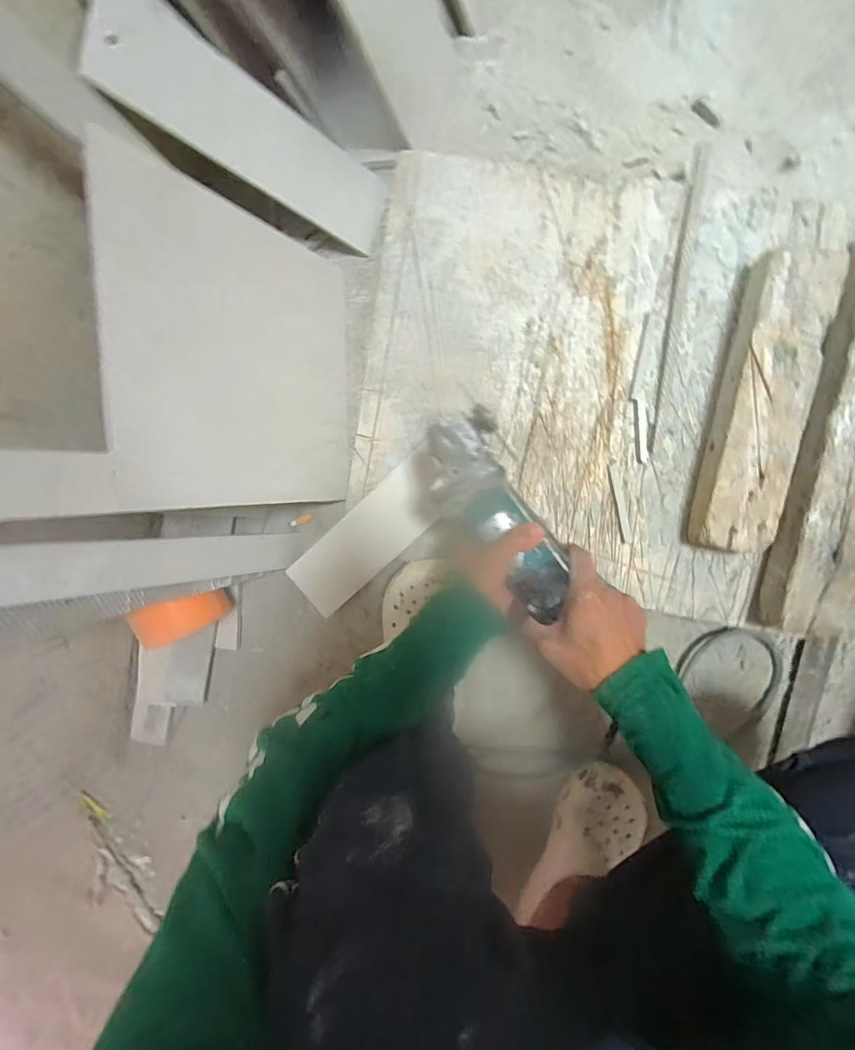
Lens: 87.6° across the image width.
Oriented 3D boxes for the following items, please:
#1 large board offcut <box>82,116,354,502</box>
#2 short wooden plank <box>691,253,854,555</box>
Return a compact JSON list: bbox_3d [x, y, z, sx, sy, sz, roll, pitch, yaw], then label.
[{"bbox_3d":[-0.188,-0.169,0.477,0.024,0.285,0.294,9,99,31],"label":"large board offcut"},{"bbox_3d":[0.371,-0.130,0.499,0.083,0.051,0.315,12,96,6],"label":"short wooden plank"}]

